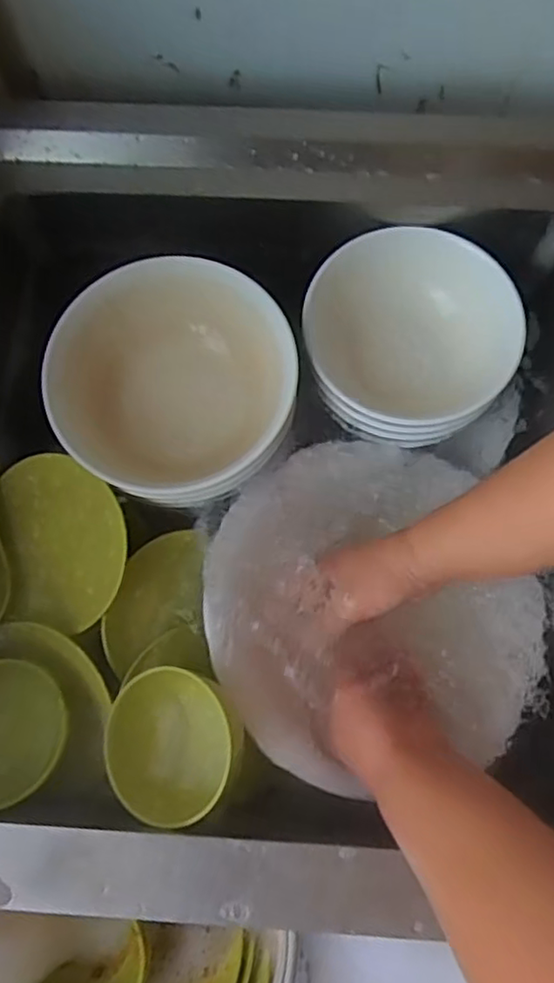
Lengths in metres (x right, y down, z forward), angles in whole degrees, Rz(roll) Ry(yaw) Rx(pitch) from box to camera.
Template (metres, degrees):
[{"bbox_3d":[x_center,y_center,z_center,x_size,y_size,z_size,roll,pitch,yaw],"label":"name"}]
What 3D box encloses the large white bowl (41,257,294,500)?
[{"bbox_3d":[-0.088,-0.093,0.555,0.201,0.079,0.189,-28,75,-9],"label":"large white bowl"}]

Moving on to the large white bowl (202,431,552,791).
[{"bbox_3d":[0.072,0.087,0.529,0.258,0.056,0.268,0,76,-1],"label":"large white bowl"}]

